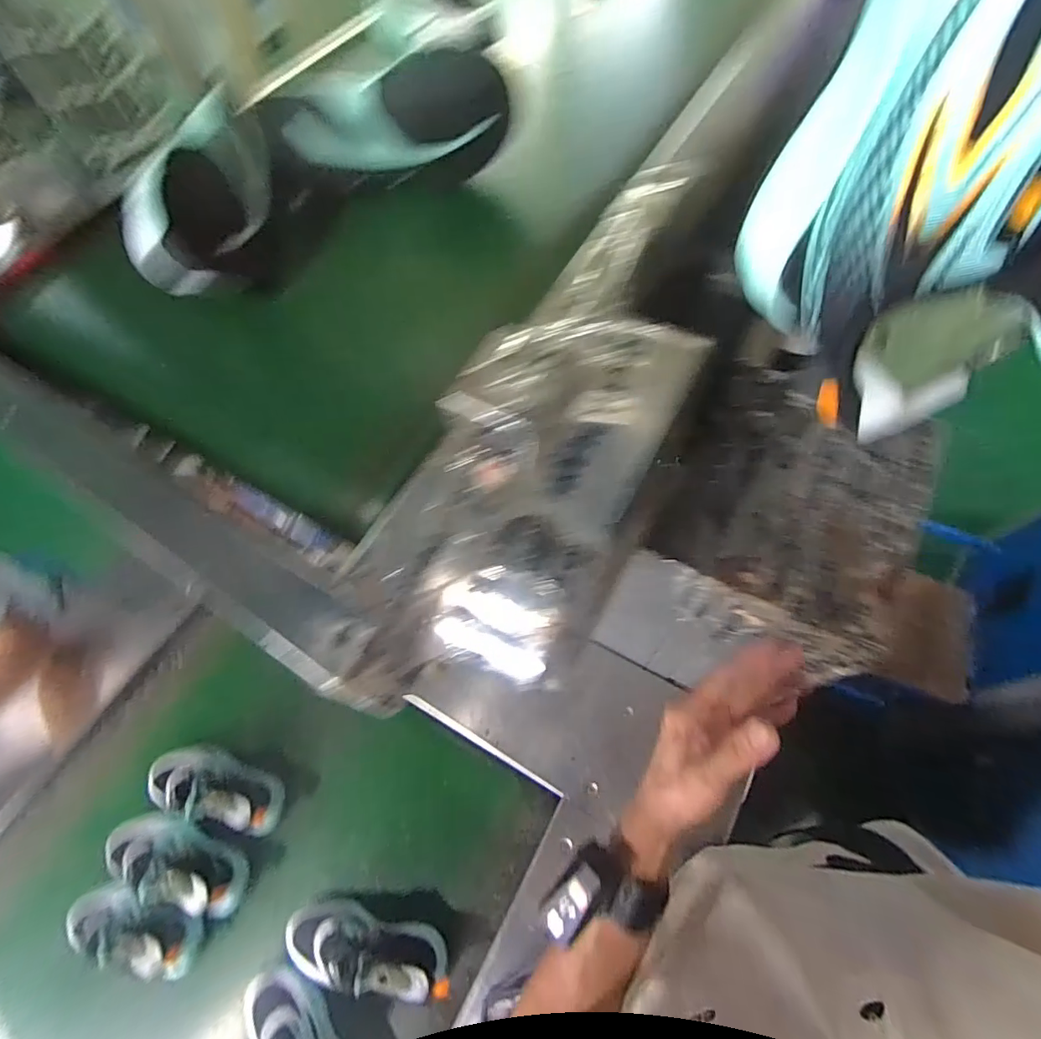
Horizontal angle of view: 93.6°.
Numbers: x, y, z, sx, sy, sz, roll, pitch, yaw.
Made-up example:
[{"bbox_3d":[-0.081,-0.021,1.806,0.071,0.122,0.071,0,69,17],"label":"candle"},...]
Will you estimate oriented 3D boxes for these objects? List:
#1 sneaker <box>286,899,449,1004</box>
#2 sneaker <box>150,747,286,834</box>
[{"bbox_3d":[-0.217,0.585,0.671,0.237,0.109,0.081,-2,63,3],"label":"sneaker"},{"bbox_3d":[-0.503,0.435,0.789,0.232,0.116,0.087,6,63,21],"label":"sneaker"}]

